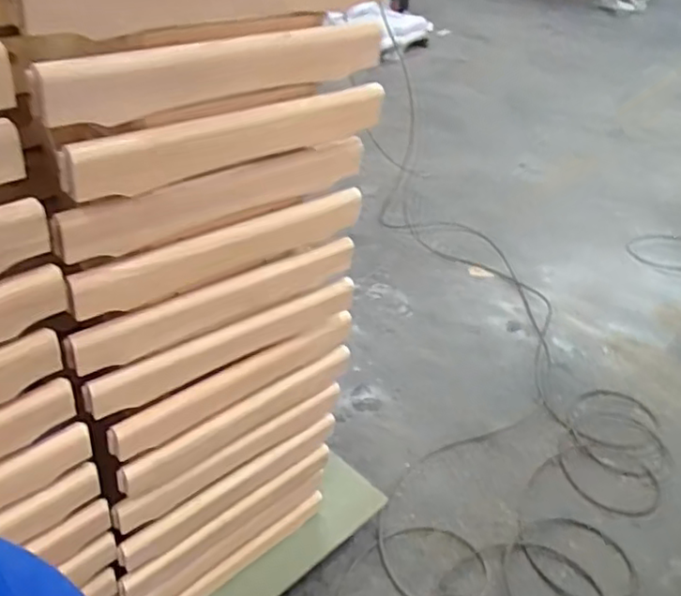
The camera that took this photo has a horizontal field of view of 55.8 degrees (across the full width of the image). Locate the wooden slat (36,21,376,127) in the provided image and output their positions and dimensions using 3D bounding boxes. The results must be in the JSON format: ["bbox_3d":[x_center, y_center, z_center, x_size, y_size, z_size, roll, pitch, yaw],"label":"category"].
[{"bbox_3d":[-0.147,-0.291,0.820,0.473,0.078,0.047,-20,42,-29],"label":"wooden slat"}]

